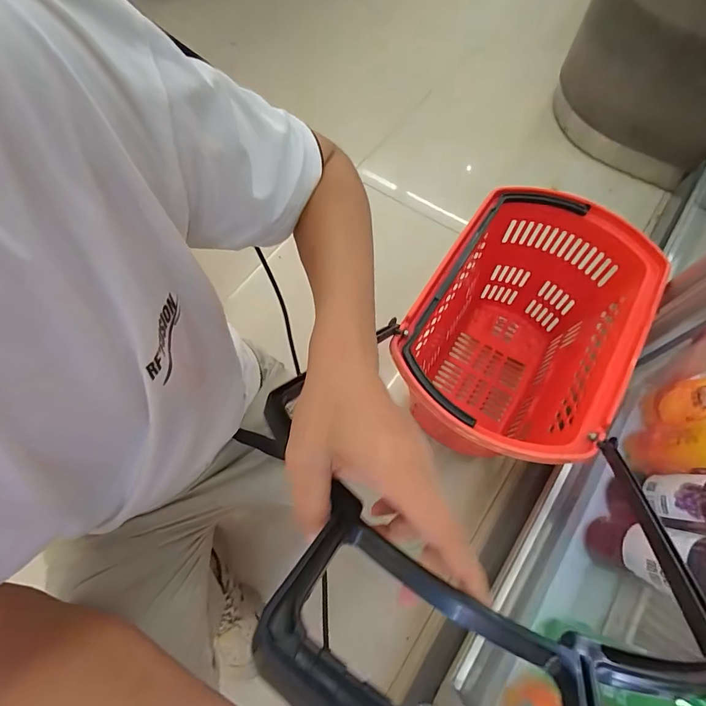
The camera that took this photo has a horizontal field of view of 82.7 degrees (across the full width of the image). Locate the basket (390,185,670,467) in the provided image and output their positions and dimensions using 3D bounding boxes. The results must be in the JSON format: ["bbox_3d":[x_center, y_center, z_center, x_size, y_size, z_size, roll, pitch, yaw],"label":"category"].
[{"bbox_3d":[0.282,-0.010,0.743,0.302,0.336,0.452,33,71,13],"label":"basket"}]

